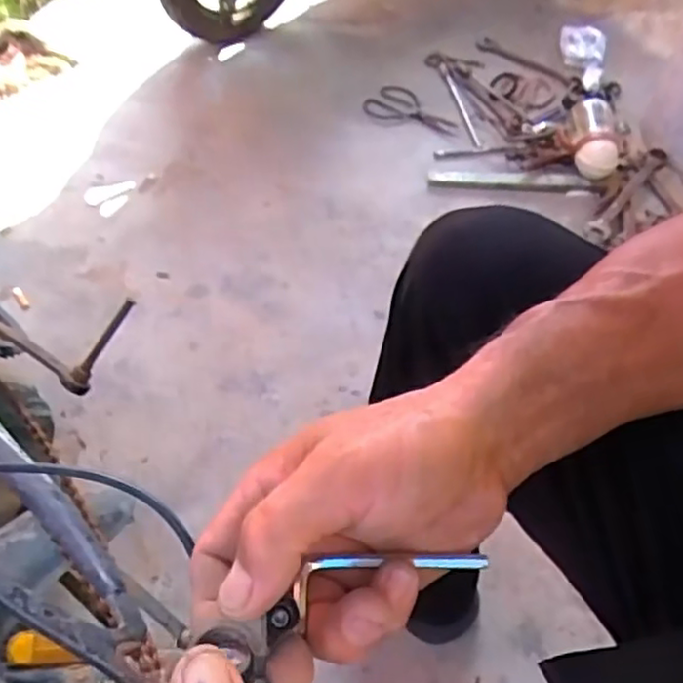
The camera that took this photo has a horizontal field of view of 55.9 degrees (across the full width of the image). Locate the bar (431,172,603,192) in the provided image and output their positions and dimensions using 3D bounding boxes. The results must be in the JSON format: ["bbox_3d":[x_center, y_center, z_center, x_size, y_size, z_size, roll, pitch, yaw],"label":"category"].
[{"bbox_3d":[0.306,-0.282,1.137,0.300,0.013,0.037,3,58,0],"label":"bar"}]

